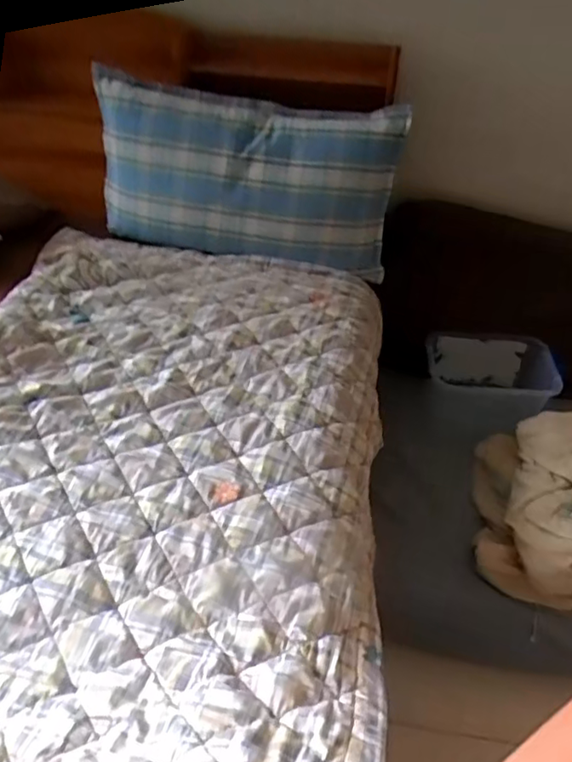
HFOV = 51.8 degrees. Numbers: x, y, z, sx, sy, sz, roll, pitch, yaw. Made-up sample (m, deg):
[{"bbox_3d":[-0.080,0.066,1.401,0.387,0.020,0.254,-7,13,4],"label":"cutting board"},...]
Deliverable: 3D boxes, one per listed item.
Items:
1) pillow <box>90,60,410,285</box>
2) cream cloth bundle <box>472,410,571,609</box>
[{"bbox_3d":[-0.084,-0.427,1.269,0.627,0.362,0.170,9,40,14],"label":"pillow"},{"bbox_3d":[0.631,0.267,1.246,0.430,0.201,0.392,-1,38,1],"label":"cream cloth bundle"}]

